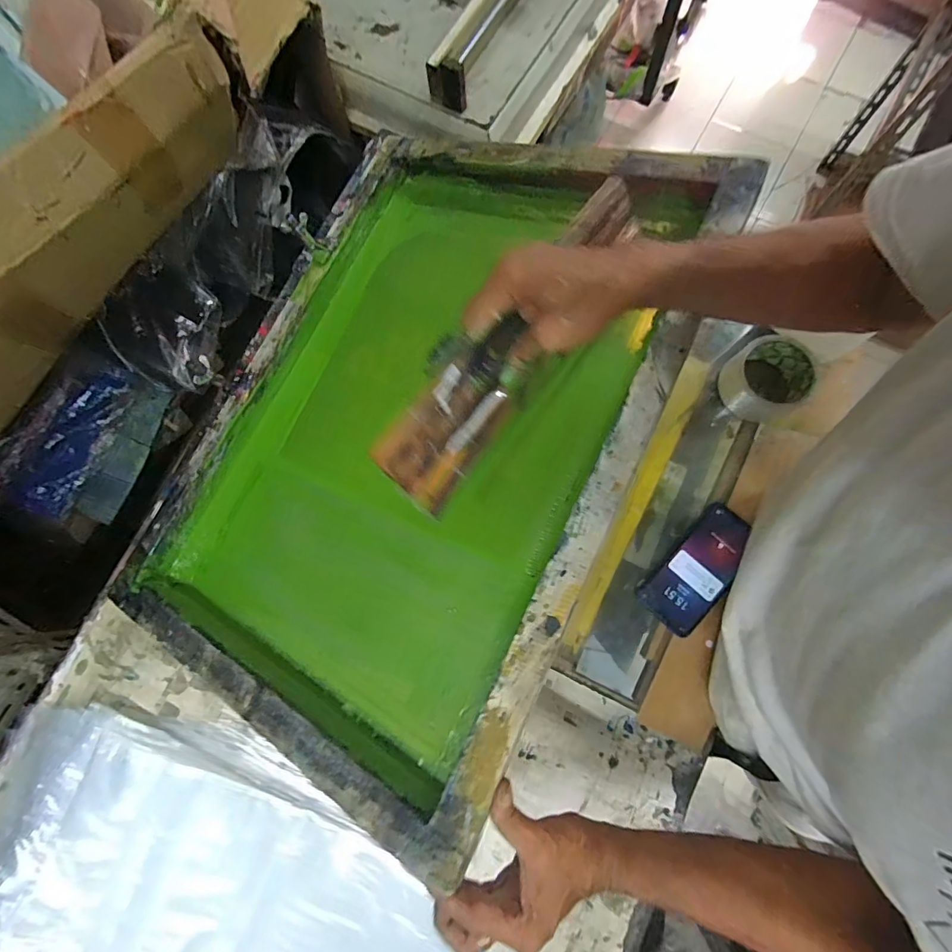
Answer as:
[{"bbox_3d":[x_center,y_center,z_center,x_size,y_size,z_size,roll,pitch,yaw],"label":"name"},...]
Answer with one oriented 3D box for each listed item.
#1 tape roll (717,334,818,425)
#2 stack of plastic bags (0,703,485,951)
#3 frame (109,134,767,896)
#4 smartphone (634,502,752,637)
[{"bbox_3d":[0.352,-0.117,0.531,0.096,0.045,0.093,-33,80,-4],"label":"tape roll"},{"bbox_3d":[-0.292,0.501,0.459,0.547,0.042,0.391,27,81,7],"label":"stack of plastic bags"},{"bbox_3d":[-0.065,-0.069,0.472,0.457,0.067,0.644,23,81,23],"label":"frame"},{"bbox_3d":[0.258,0.106,0.511,0.071,0.014,0.149,42,83,9],"label":"smartphone"}]

